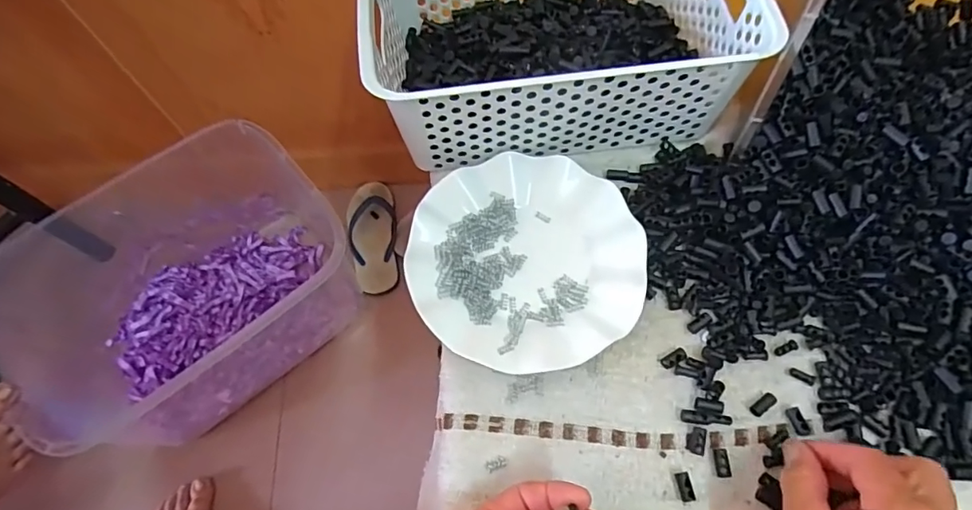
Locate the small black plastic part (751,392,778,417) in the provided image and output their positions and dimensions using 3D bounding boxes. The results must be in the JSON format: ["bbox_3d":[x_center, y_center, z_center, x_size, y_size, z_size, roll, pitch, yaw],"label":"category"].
[{"bbox_3d":[0.198,0.107,0.360,0.022,0.004,0.009,-33,68,-13],"label":"small black plastic part"}]

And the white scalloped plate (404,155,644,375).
[{"bbox_3d":[0.032,0.001,0.405,0.178,0.018,0.181,-1,65,2],"label":"white scalloped plate"}]

